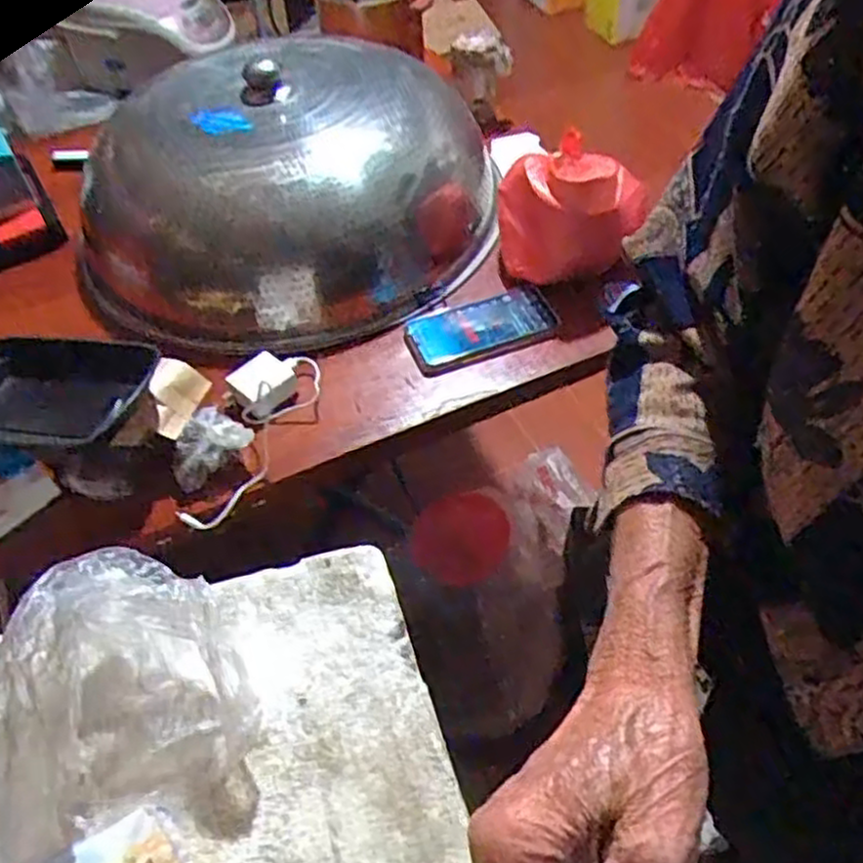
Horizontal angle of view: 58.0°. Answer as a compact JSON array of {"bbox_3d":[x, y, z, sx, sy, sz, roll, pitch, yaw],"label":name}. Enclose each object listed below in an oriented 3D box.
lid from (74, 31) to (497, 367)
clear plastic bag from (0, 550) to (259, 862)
[{"bbox_3d":[-0.176,-0.318,0.953,0.482,0.157,0.434,6,50,7],"label":"lid"},{"bbox_3d":[-0.165,0.168,0.364,0.166,0.072,0.221,-19,52,-13],"label":"clear plastic bag"}]

